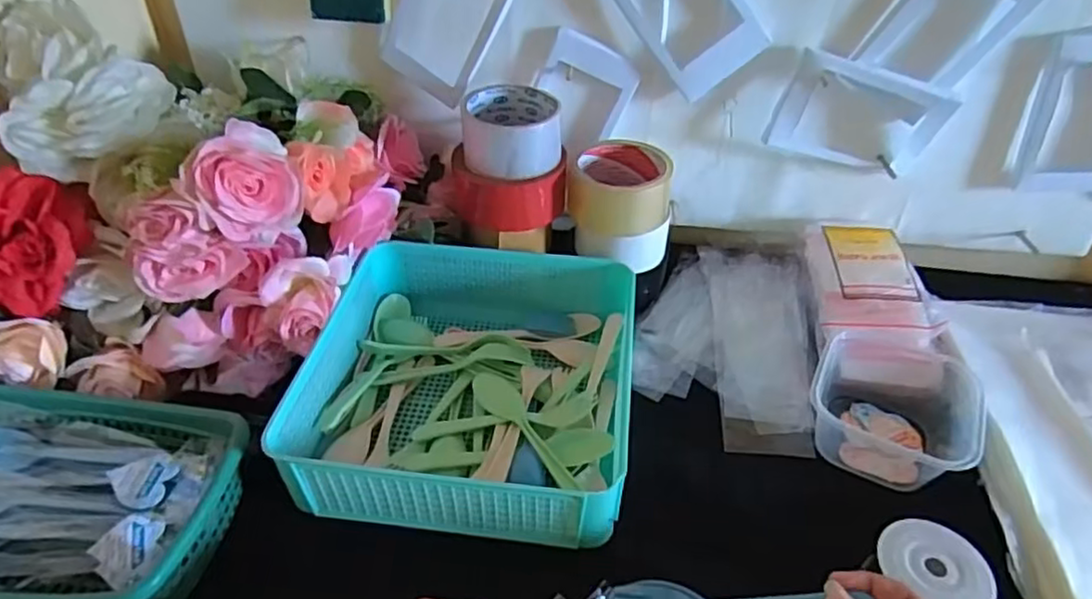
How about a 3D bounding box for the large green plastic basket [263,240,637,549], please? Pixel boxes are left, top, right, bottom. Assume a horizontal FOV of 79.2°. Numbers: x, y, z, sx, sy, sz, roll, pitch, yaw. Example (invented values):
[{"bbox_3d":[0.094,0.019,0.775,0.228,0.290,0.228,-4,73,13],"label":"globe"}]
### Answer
[{"bbox_3d":[-0.057,0.054,0.556,0.245,0.071,0.278,5,40,5],"label":"large green plastic basket"}]

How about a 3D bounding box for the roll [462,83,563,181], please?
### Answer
[{"bbox_3d":[-0.031,-0.150,0.591,0.085,0.052,0.081,-3,40,-5],"label":"roll"}]

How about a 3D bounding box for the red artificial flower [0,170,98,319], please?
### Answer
[{"bbox_3d":[-0.414,-0.048,0.517,0.090,0.108,0.058,25,0,-25],"label":"red artificial flower"}]

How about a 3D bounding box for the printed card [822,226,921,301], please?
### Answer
[{"bbox_3d":[0.307,-0.036,0.622,0.068,0.011,0.096,4,51,4],"label":"printed card"}]

